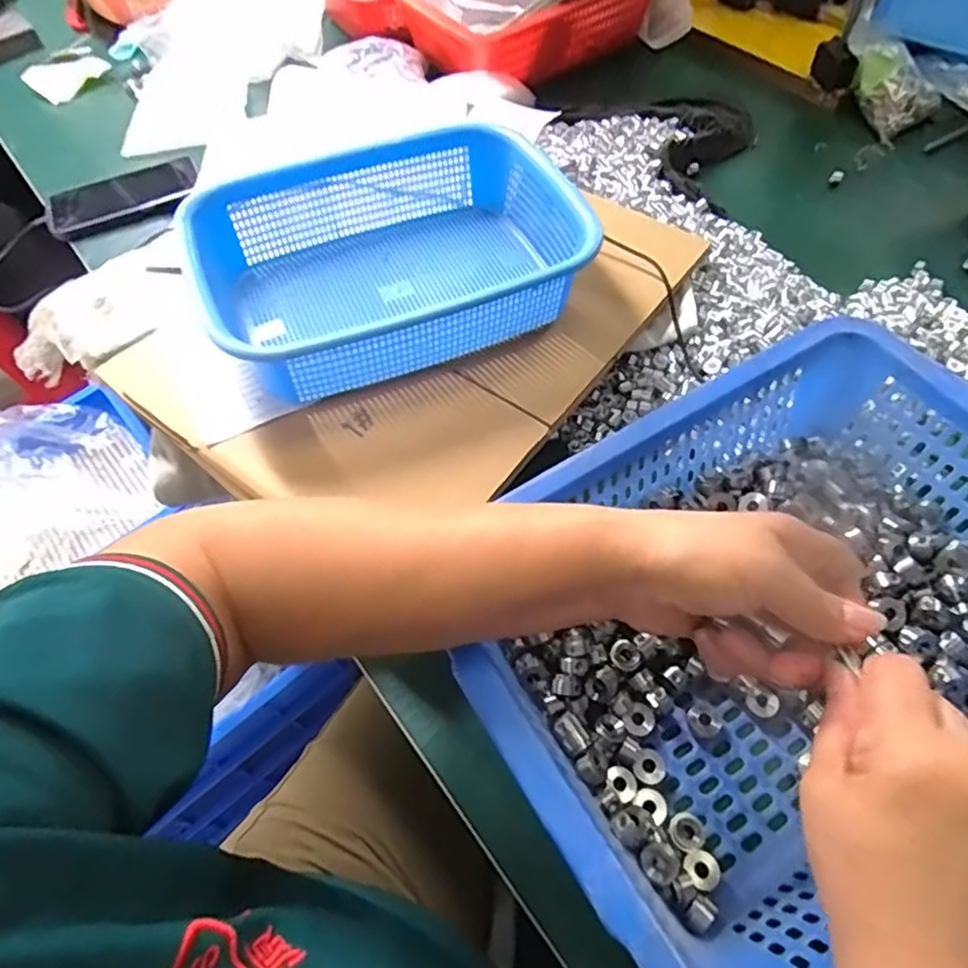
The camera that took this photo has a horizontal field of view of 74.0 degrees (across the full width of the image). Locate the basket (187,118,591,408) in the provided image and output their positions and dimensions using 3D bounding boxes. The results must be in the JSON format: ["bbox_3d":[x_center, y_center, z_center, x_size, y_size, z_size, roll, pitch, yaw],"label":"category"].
[{"bbox_3d":[-0.068,-0.174,0.495,0.273,0.072,0.198,-21,60,-9],"label":"basket"}]

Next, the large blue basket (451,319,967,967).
[{"bbox_3d":[0.173,0.083,0.383,0.353,0.112,0.269,-29,62,-13],"label":"large blue basket"}]

